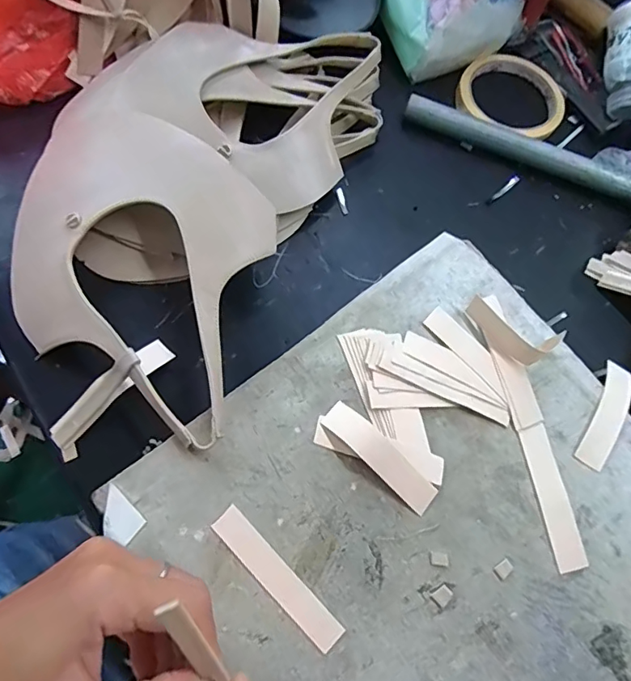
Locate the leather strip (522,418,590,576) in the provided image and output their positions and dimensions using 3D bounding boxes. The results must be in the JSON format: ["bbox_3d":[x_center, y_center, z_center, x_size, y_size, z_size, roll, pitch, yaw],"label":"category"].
[{"bbox_3d":[0.144,0.094,0.309,0.018,0.004,0.084,-6,70,-9],"label":"leather strip"}]

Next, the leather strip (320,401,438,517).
[{"bbox_3d":[0.039,0.068,0.302,0.078,0.005,0.020,42,71,9],"label":"leather strip"}]

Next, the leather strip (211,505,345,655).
[{"bbox_3d":[-0.021,0.128,0.276,0.016,0.004,0.088,-42,79,-19],"label":"leather strip"}]

